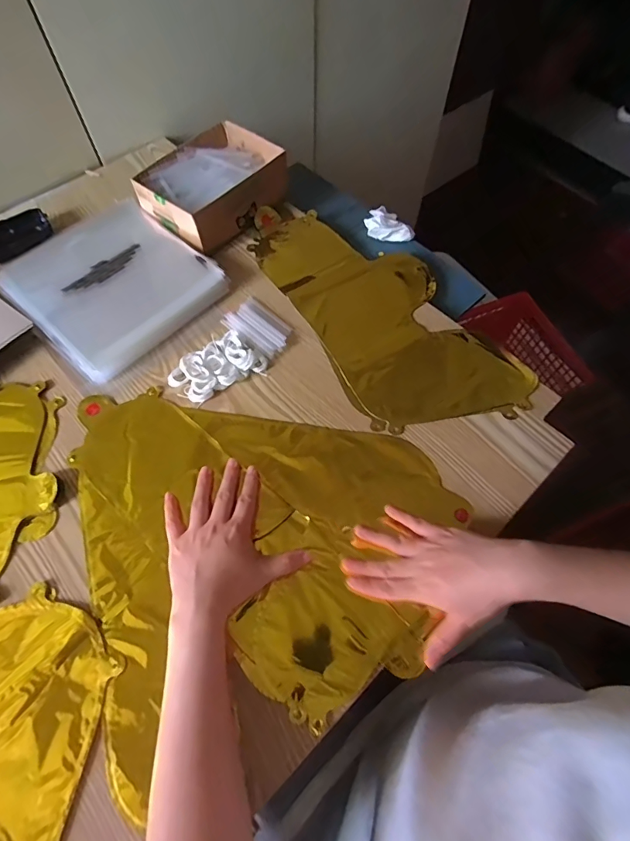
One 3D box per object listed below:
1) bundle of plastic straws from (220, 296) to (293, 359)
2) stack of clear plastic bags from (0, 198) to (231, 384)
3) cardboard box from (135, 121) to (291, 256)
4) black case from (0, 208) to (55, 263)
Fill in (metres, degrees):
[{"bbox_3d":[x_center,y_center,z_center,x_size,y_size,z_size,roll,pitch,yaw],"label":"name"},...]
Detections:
[{"bbox_3d":[-0.070,-0.119,0.550,0.059,0.012,0.089,-40,70,-19],"label":"bundle of plastic straws"},{"bbox_3d":[-0.264,-0.181,0.570,0.223,0.028,0.211,40,69,18],"label":"stack of clear plastic bags"},{"bbox_3d":[-0.148,-0.335,0.630,0.147,0.066,0.186,36,68,17],"label":"cardboard box"},{"bbox_3d":[-0.424,-0.257,0.608,0.107,0.024,0.050,-36,68,-17],"label":"black case"}]

